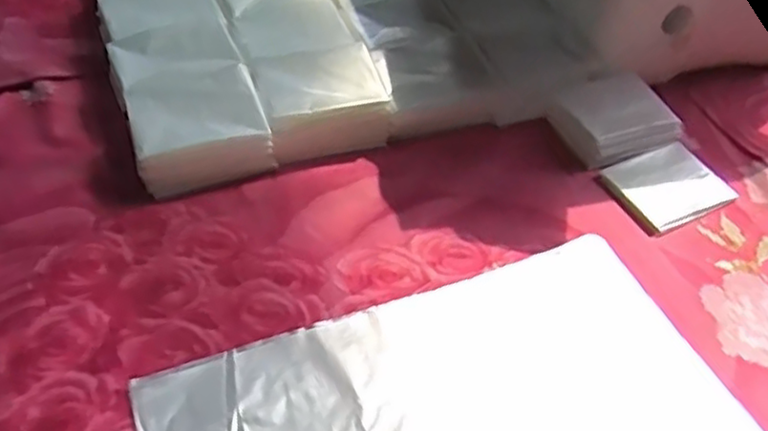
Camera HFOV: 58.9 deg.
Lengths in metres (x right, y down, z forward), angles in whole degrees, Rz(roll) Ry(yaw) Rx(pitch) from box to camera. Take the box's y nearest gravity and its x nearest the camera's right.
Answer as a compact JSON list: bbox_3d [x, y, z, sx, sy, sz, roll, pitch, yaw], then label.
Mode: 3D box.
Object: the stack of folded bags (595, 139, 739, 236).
[{"bbox_3d":[0.207,-0.023,0.497,0.087,0.011,0.063,-19,52,-23],"label":"stack of folded bags"}]

